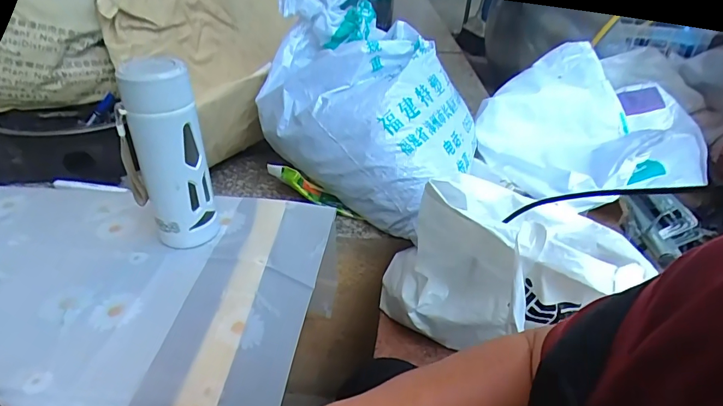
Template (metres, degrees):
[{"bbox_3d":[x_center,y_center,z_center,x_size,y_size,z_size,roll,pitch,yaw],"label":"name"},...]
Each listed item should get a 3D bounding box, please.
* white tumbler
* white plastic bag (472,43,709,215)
[{"bbox_3d":[-0.218,-0.048,0.495,0.063,0.210,0.066,2,34,-1],"label":"white tumbler"},{"bbox_3d":[0.463,-0.162,0.854,0.391,0.180,0.300,-13,34,-23],"label":"white plastic bag"}]

